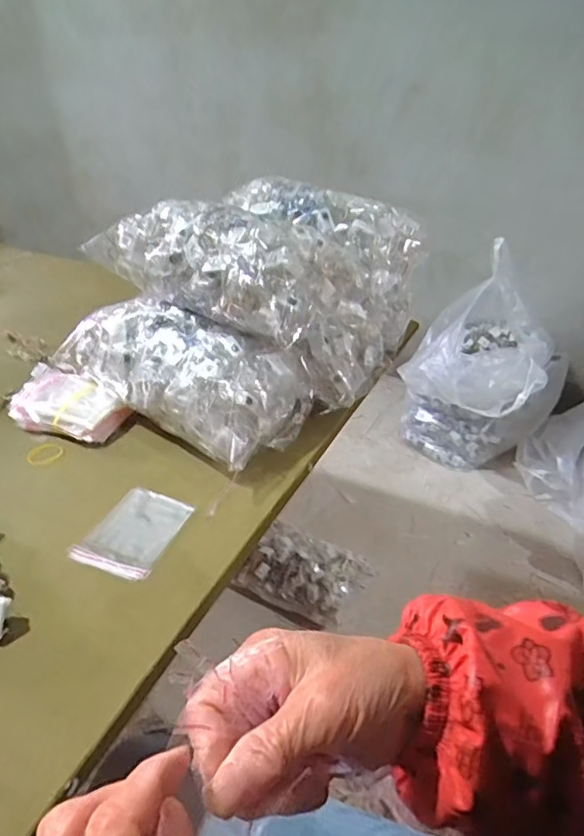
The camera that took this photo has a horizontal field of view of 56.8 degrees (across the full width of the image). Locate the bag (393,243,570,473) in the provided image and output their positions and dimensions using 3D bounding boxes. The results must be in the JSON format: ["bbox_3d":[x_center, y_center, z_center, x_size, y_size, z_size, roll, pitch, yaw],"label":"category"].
[{"bbox_3d":[0.503,-0.114,1.395,0.330,0.458,0.385,27,43,35],"label":"bag"}]

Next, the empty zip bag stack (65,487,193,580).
[{"bbox_3d":[-0.132,0.096,0.465,0.074,0.006,0.092,12,36,19],"label":"empty zip bag stack"}]

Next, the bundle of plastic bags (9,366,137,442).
[{"bbox_3d":[-0.243,-0.012,0.598,0.125,0.040,0.075,12,36,18],"label":"bundle of plastic bags"}]

